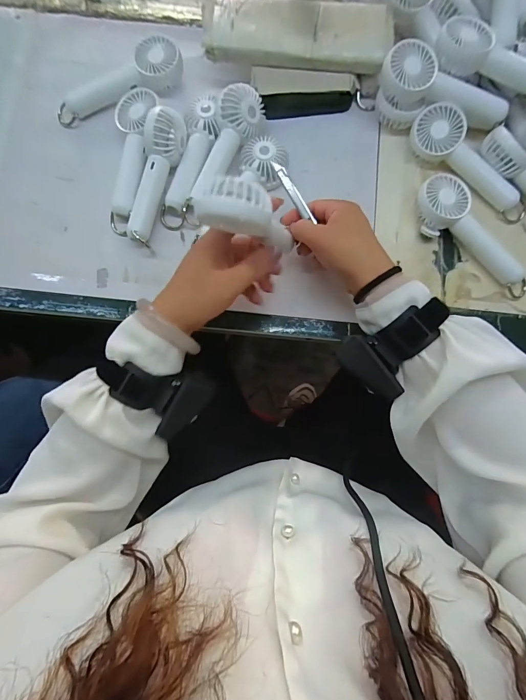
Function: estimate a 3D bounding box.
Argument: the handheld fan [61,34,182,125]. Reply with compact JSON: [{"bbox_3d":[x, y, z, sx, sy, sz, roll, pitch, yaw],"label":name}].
[{"bbox_3d":[-0.176,-0.323,0.422,0.161,0.033,0.050,-31,82,-6],"label":"handheld fan"}]

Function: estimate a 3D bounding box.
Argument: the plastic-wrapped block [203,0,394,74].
[{"bbox_3d":[0.040,-0.370,0.399,0.209,0.019,0.079,1,77,1],"label":"plastic-wrapped block"}]

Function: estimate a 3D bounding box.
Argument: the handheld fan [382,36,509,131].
[{"bbox_3d":[0.201,-0.288,0.378,0.142,0.030,0.049,28,81,4],"label":"handheld fan"}]

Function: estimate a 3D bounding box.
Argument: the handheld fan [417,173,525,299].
[{"bbox_3d":[0.233,-0.124,0.386,0.058,0.034,0.158,-33,82,-6],"label":"handheld fan"}]

